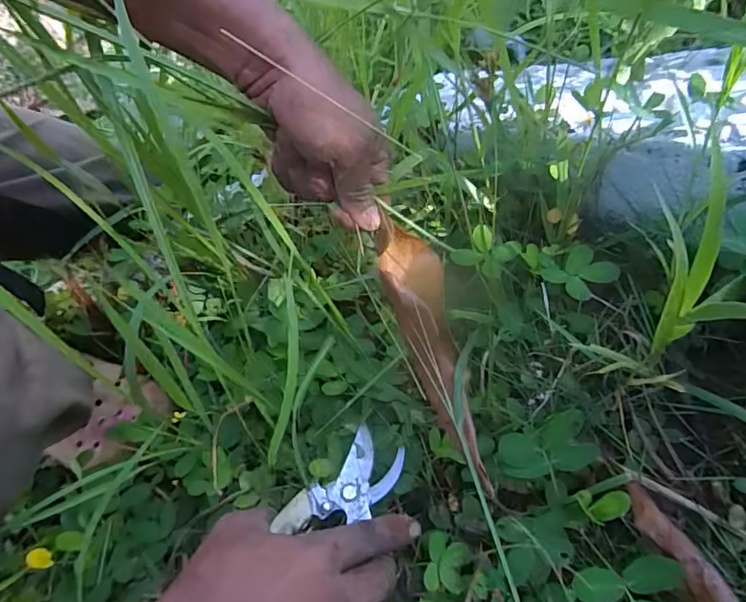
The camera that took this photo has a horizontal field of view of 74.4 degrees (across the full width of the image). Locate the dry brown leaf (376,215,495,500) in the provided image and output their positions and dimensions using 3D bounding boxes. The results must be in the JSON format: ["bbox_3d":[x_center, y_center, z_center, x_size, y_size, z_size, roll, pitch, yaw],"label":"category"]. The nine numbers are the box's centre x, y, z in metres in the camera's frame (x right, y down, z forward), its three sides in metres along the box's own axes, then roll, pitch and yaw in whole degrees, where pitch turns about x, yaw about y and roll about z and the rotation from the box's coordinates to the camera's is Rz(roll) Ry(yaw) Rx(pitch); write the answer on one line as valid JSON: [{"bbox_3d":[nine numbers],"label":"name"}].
[{"bbox_3d":[0.035,0.020,0.280,0.036,0.025,0.162,-13,63,-5],"label":"dry brown leaf"}]

